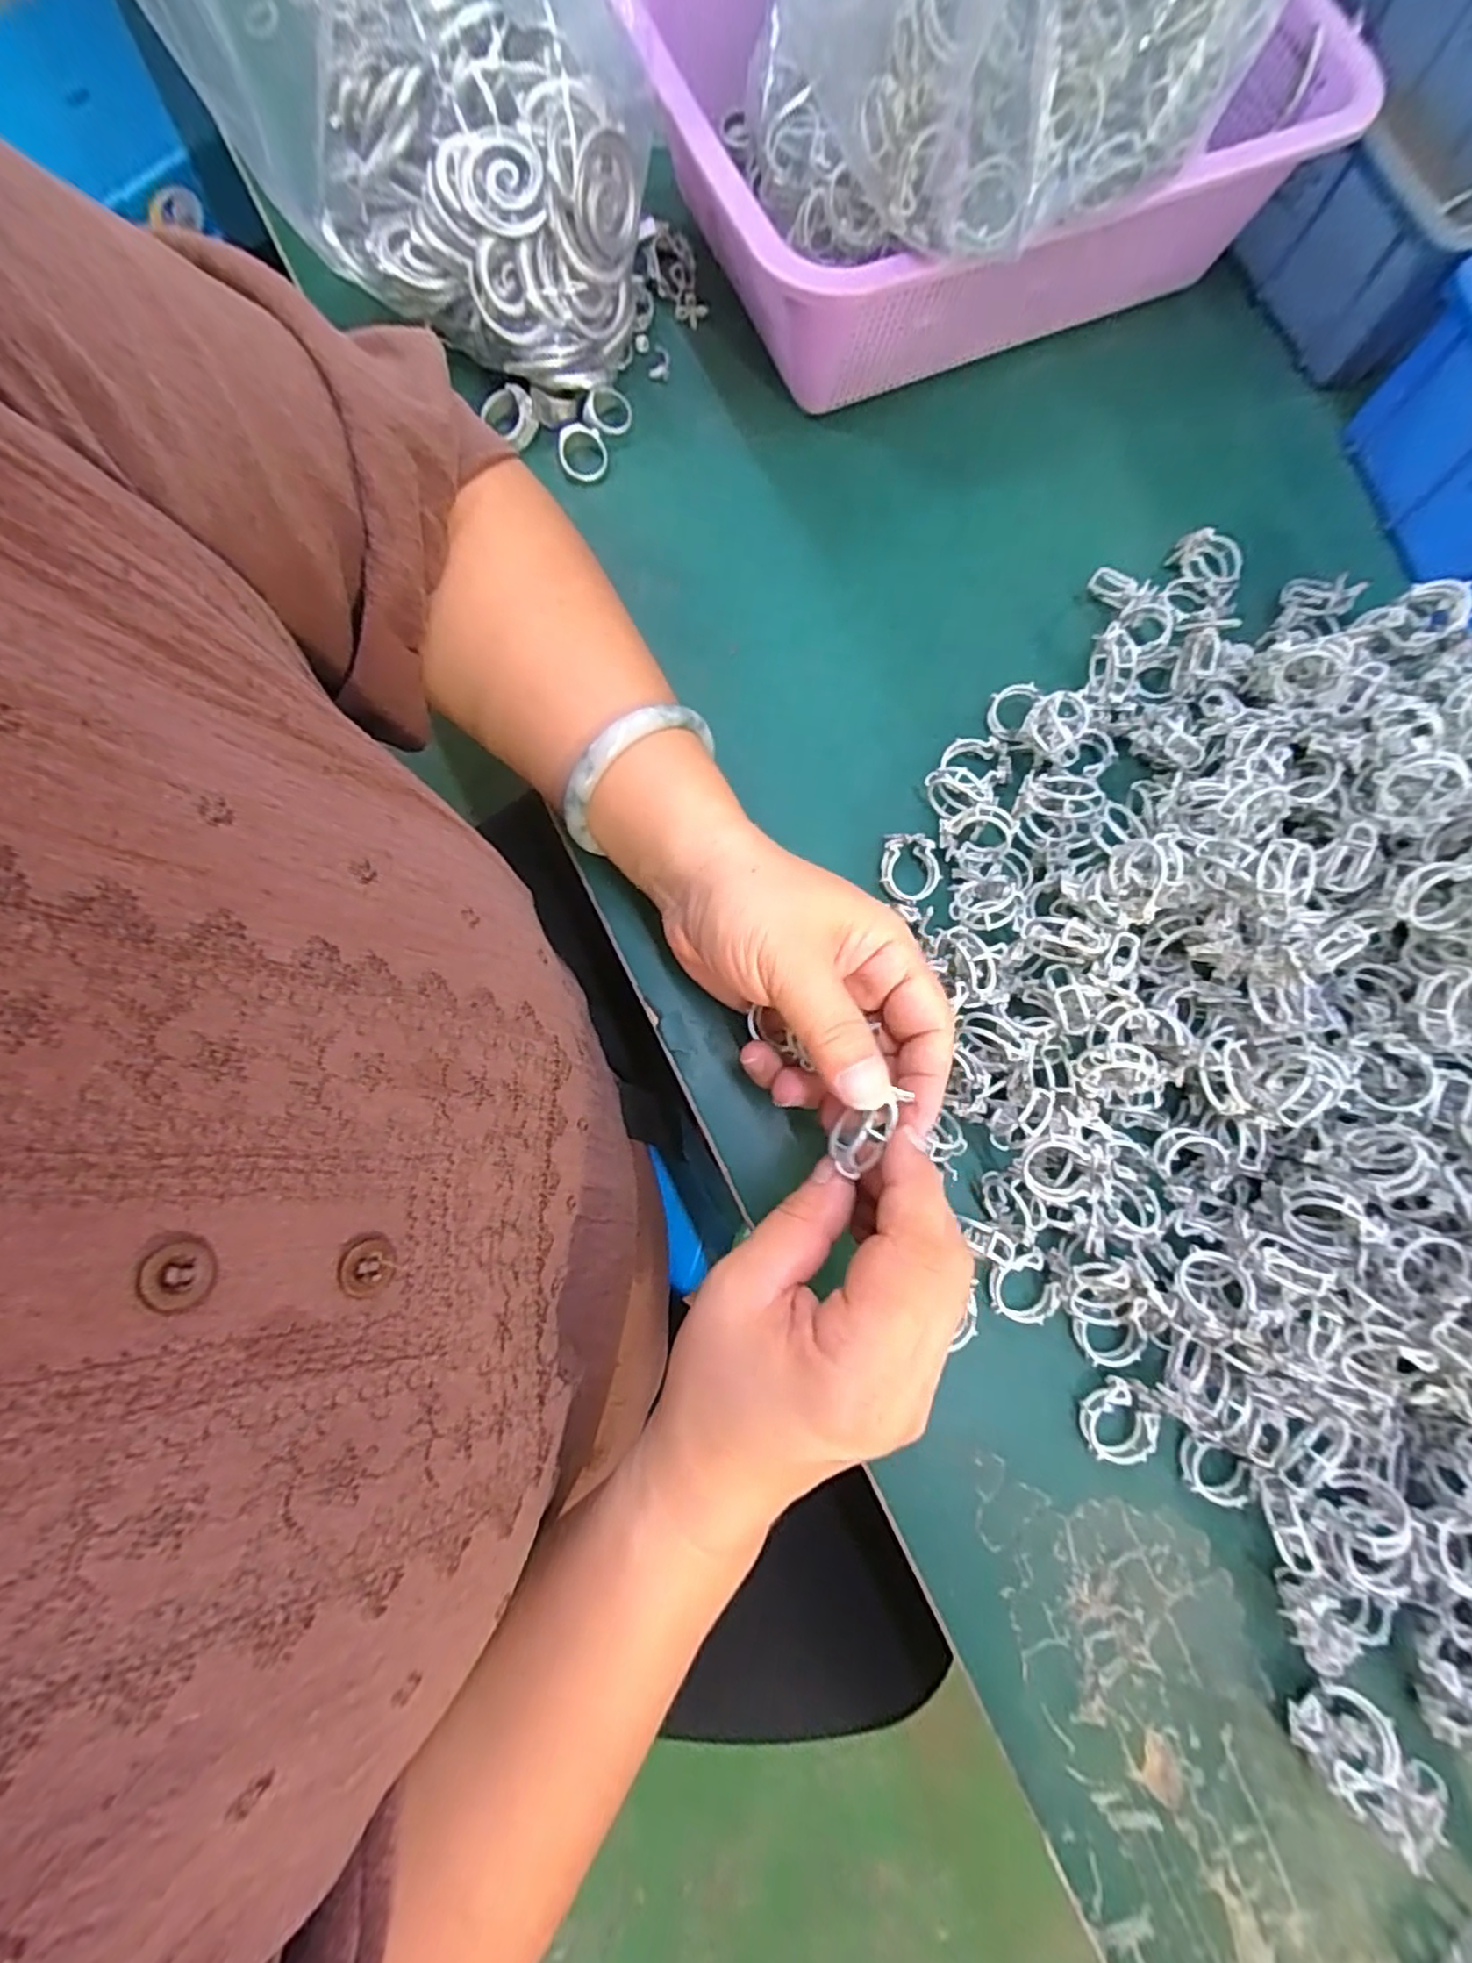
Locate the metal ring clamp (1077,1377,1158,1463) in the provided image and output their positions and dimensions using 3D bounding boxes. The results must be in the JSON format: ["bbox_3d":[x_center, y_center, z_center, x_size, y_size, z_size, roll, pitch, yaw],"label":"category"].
[{"bbox_3d":[0.146,0.170,0.264,0.027,0.011,0.025,0,79,0],"label":"metal ring clamp"}]

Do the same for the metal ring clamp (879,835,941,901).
[{"bbox_3d":[0.077,-0.050,0.305,0.026,0.007,0.028,3,97,-1],"label":"metal ring clamp"}]

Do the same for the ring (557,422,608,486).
[{"bbox_3d":[-0.076,-0.263,0.344,0.024,0.004,0.026,-3,101,-14],"label":"ring"}]

